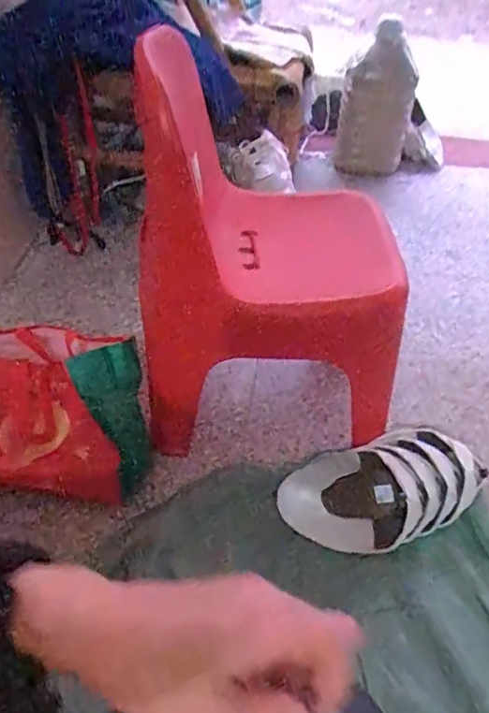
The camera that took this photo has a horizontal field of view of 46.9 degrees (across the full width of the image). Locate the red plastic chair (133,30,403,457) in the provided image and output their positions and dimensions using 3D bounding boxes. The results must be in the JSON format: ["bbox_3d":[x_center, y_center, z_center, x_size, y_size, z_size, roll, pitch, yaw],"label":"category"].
[{"bbox_3d":[0.063,-0.159,0.895,0.418,0.581,0.325,2,44,-1],"label":"red plastic chair"}]

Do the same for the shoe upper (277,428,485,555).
[{"bbox_3d":[0.221,0.207,0.893,0.304,0.126,0.160,-12,45,-17],"label":"shoe upper"}]

